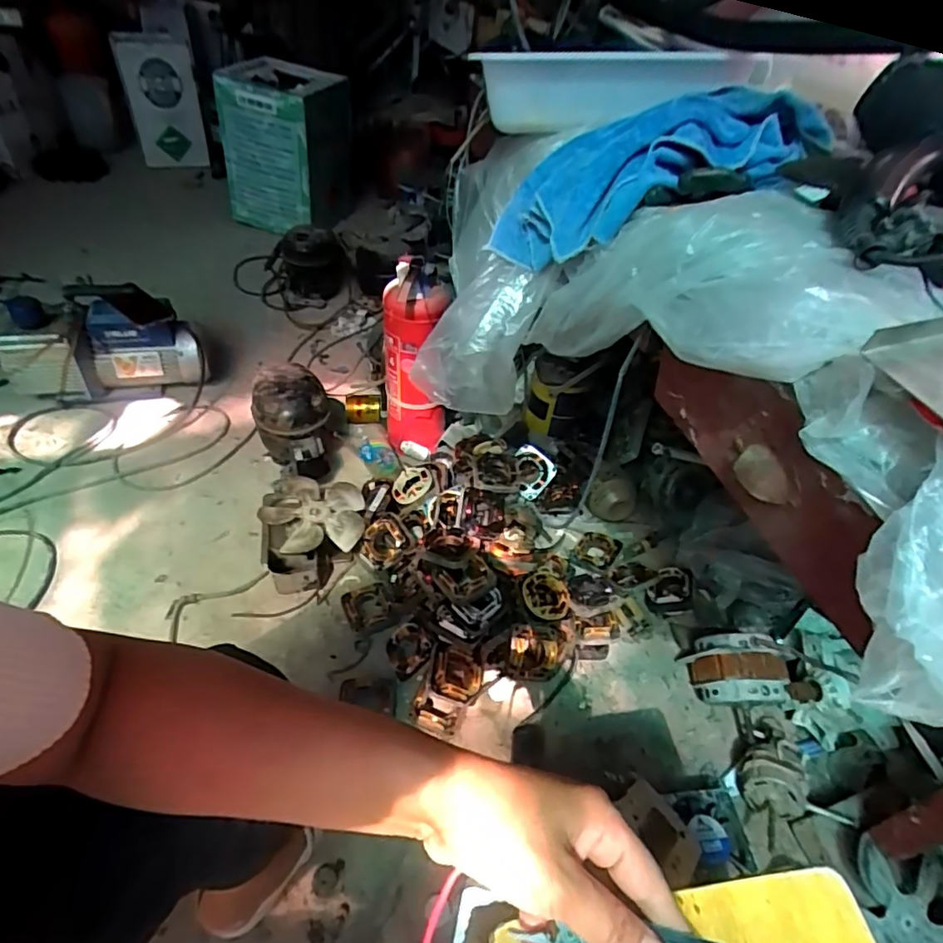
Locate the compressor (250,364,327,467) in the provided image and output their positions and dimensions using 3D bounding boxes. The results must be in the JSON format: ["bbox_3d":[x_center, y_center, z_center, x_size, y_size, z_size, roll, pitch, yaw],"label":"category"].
[{"bbox_3d":[-0.359,-0.099,1.133,0.141,0.147,0.192,-9,47,-16],"label":"compressor"}]

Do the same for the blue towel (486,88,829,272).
[{"bbox_3d":[0.175,-0.291,0.560,0.334,0.092,0.165,-16,44,12],"label":"blue towel"}]

